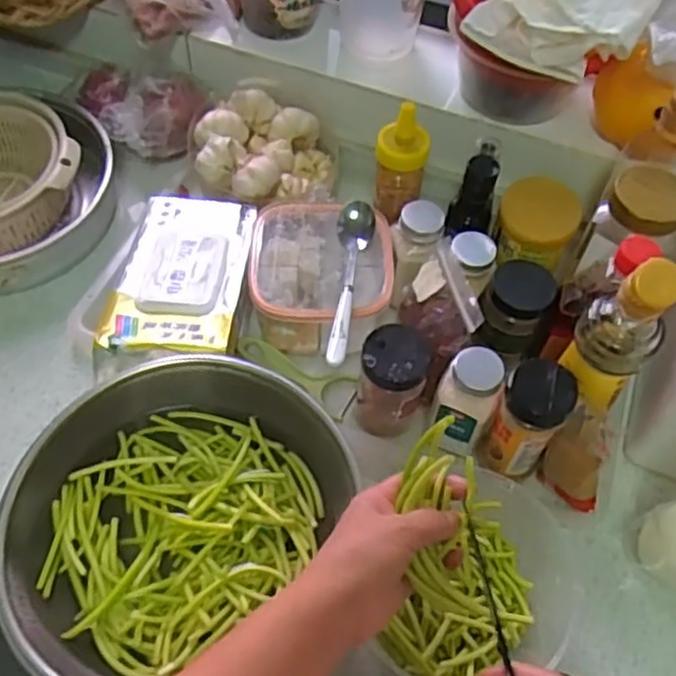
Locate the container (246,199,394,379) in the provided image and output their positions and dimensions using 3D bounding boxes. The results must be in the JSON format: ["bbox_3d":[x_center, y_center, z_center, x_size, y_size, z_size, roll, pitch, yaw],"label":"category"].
[{"bbox_3d":[-0.017,-0.060,0.707,0.137,0.089,0.145,1,58,-2],"label":"container"}]

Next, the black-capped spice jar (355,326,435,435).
[{"bbox_3d":[0.048,0.042,0.629,0.057,0.109,0.059,1,58,-2],"label":"black-capped spice jar"}]

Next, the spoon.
[{"bbox_3d":[0.004,-0.052,0.634,0.034,0.033,0.173,11,58,4],"label":"spoon"}]

